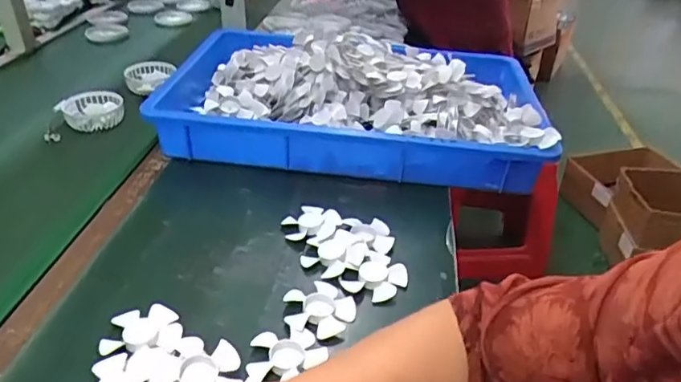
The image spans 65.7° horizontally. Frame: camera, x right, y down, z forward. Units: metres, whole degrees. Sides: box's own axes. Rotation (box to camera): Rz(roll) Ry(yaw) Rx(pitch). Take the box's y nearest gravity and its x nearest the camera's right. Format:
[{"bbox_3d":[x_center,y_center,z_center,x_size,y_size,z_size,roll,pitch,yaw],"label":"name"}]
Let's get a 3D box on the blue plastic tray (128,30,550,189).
[{"bbox_3d":[0.016,-0.159,0.875,0.594,0.103,0.382,7,34,3],"label":"blue plastic tray"}]

